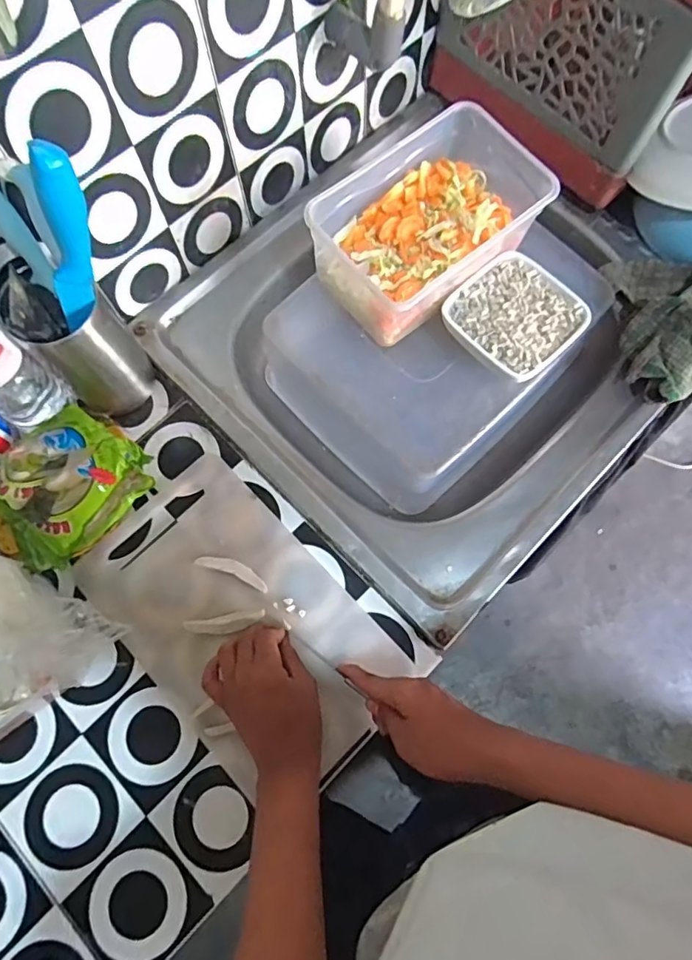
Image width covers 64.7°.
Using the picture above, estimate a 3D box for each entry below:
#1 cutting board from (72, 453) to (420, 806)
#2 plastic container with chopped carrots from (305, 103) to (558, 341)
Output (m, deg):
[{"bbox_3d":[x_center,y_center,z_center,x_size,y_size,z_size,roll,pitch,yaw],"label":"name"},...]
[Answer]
[{"bbox_3d":[-0.107,0.141,0.554,0.197,0.020,0.328,-43,75,-12],"label":"cutting board"},{"bbox_3d":[0.084,-0.273,0.578,0.225,0.079,0.149,-40,77,-11],"label":"plastic container with chopped carrots"}]

